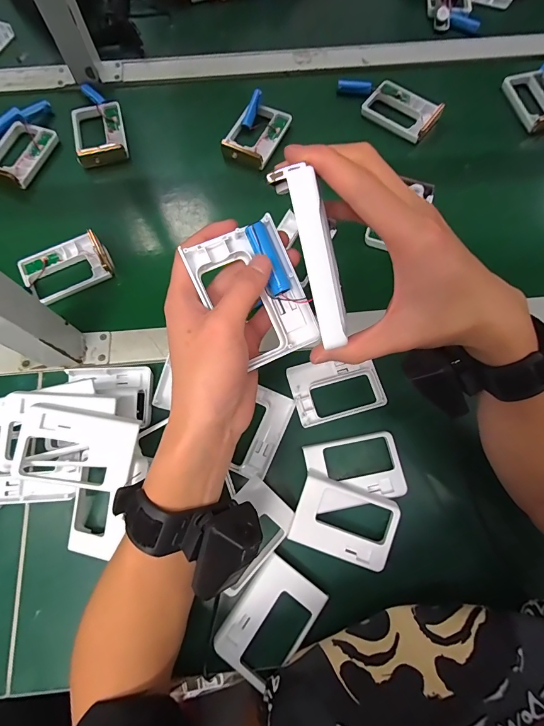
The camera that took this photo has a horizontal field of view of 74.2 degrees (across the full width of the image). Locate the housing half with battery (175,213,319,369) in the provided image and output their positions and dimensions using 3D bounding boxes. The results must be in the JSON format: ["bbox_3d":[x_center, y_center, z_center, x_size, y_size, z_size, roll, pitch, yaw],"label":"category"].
[{"bbox_3d":[-0.011,-0.047,0.245,0.064,0.017,0.092,-27,88,-4],"label":"housing half with battery"}]

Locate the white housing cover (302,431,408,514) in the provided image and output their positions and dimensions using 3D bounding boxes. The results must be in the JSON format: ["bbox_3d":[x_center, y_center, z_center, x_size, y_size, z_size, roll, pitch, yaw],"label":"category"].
[{"bbox_3d":[0.084,0.106,0.359,0.093,0.019,0.065,-8,66,-9],"label":"white housing cover"}]

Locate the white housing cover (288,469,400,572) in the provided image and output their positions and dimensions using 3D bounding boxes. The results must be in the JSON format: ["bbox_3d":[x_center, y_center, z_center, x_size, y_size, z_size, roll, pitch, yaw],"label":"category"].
[{"bbox_3d":[0.069,0.148,0.338,0.093,0.016,0.066,19,73,6],"label":"white housing cover"}]

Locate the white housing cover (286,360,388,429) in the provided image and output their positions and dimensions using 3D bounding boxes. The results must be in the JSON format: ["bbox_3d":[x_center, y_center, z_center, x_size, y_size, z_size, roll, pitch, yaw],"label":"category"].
[{"bbox_3d":[0.069,0.026,0.391,0.093,0.014,0.068,-15,73,-5],"label":"white housing cover"}]

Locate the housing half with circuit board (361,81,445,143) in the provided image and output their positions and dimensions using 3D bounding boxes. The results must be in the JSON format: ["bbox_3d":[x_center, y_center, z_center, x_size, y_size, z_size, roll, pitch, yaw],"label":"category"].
[{"bbox_3d":[0.184,-0.360,0.507,0.101,0.020,0.072,34,75,10],"label":"housing half with circuit board"}]

